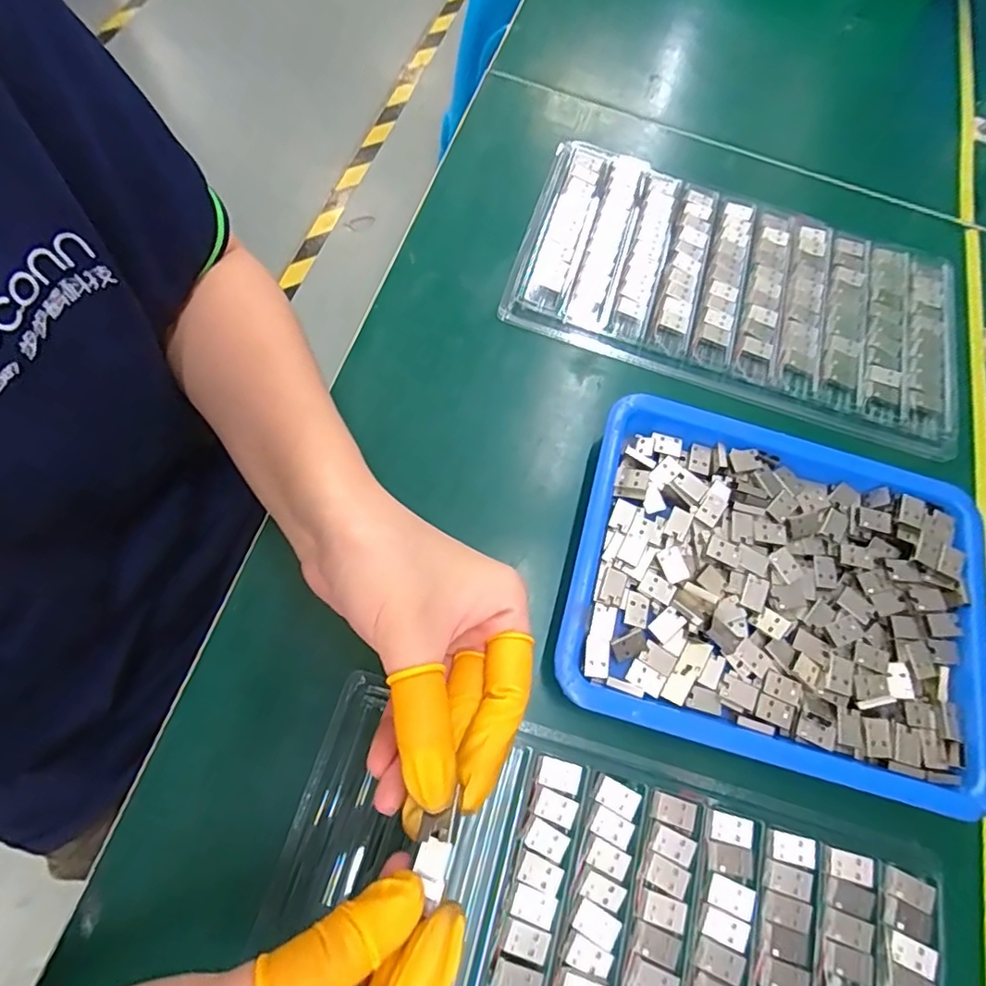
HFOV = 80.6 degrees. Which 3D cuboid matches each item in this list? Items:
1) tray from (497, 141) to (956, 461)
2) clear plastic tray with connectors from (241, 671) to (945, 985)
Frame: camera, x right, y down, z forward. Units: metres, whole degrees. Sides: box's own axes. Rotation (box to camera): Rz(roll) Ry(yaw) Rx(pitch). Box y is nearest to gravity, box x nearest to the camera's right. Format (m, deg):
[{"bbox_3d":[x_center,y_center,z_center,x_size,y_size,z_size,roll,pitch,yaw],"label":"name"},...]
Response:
[{"bbox_3d":[0.165,-0.137,0.383,0.287,0.013,0.157,20,68,5],"label":"tray"},{"bbox_3d":[0.048,0.199,0.242,0.289,0.009,0.161,17,68,4],"label":"clear plastic tray with connectors"}]

